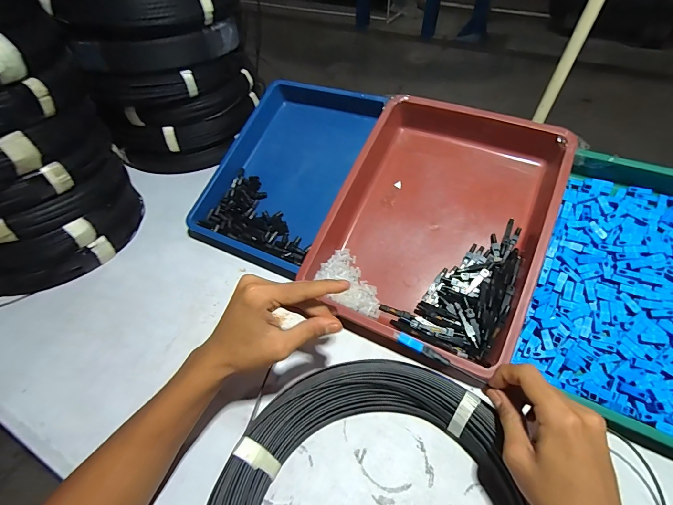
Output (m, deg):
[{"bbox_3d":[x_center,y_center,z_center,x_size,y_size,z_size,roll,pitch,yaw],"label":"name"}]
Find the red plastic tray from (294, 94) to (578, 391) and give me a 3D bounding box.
[{"bbox_3d":[0.137,-0.046,0.468,0.260,0.056,0.358,21,73,20],"label":"red plastic tray"}]

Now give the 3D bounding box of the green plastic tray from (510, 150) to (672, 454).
[{"bbox_3d":[0.355,0.040,0.392,0.213,0.037,0.319,19,72,20],"label":"green plastic tray"}]

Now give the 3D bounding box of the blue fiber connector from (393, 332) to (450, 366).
[{"bbox_3d":[0.085,0.096,0.343,0.058,0.007,0.012,21,51,18],"label":"blue fiber connector"}]

